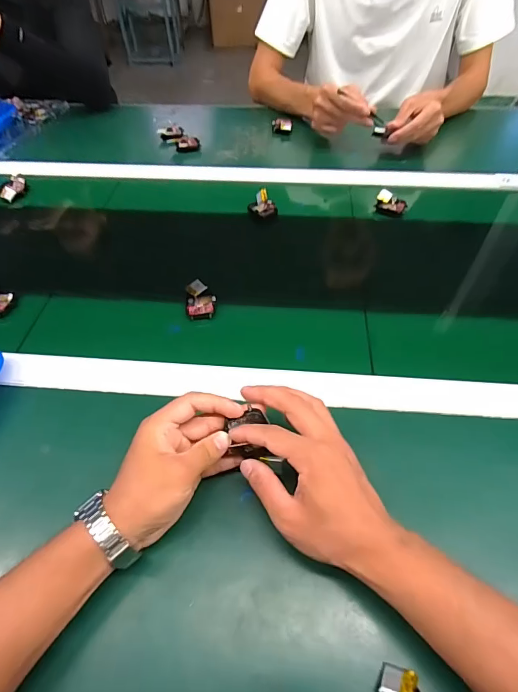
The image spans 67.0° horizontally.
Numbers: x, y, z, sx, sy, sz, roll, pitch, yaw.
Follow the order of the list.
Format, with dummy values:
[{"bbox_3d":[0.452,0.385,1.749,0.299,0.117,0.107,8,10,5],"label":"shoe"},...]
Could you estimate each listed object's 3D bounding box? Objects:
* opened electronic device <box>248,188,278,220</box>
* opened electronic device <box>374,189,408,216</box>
[{"bbox_3d":[0.009,-0.224,0.623,0.034,0.027,0.044,-38,60,-24],"label":"opened electronic device"},{"bbox_3d":[0.214,-0.230,0.631,0.047,0.019,0.039,19,55,16],"label":"opened electronic device"}]

